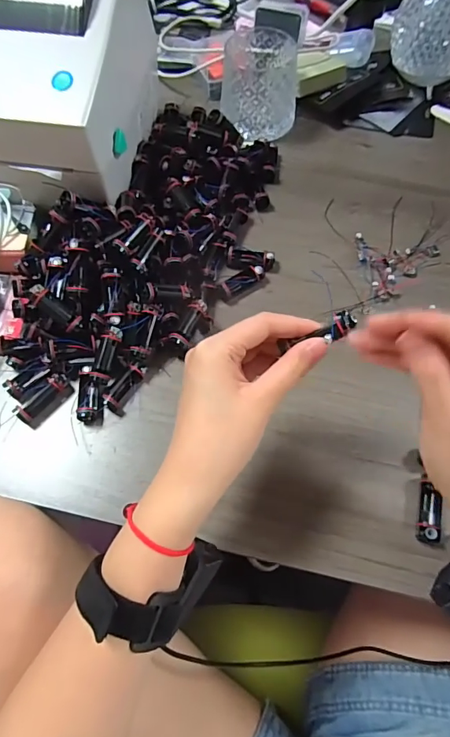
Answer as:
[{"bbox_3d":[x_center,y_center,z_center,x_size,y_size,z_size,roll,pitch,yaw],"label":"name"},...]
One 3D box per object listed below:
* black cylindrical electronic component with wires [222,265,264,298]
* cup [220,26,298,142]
[{"bbox_3d":[0.018,-0.085,0.430,0.046,0.016,0.017,-31,68,-13],"label":"black cylindrical electronic component with wires"},{"bbox_3d":[0.041,-0.322,0.508,0.084,0.075,0.098,10,66,5],"label":"cup"}]

